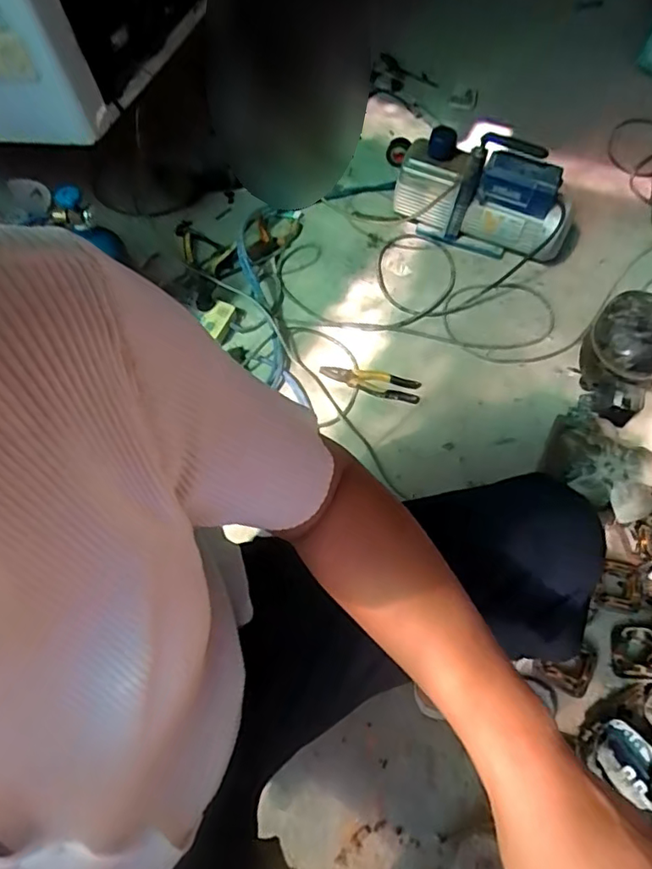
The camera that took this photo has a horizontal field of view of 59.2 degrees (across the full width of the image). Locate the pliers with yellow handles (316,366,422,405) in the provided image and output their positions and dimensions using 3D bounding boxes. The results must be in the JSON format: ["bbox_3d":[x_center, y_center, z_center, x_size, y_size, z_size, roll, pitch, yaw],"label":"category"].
[{"bbox_3d":[0.088,-0.102,1.146,0.197,0.025,0.058,9,62,4],"label":"pliers with yellow handles"}]

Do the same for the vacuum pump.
[{"bbox_3d":[0.370,-0.555,1.288,0.446,0.234,0.186,21,63,10],"label":"vacuum pump"}]

